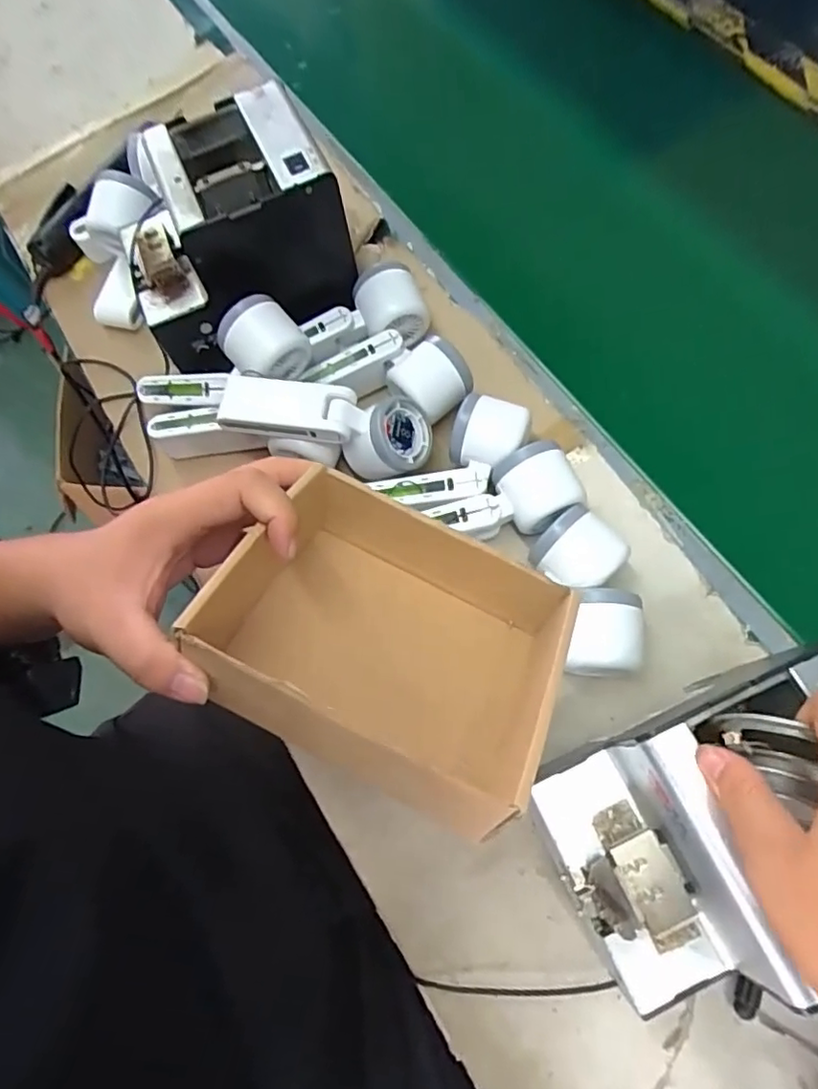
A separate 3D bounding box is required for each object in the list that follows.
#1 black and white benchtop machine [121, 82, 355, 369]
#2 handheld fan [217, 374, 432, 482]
[{"bbox_3d":[-0.147,-0.249,0.498,0.177,0.120,0.167,-24,68,-5],"label":"black and white benchtop machine"},{"bbox_3d":[-0.070,-0.091,0.466,0.167,0.049,0.062,6,69,8],"label":"handheld fan"}]

